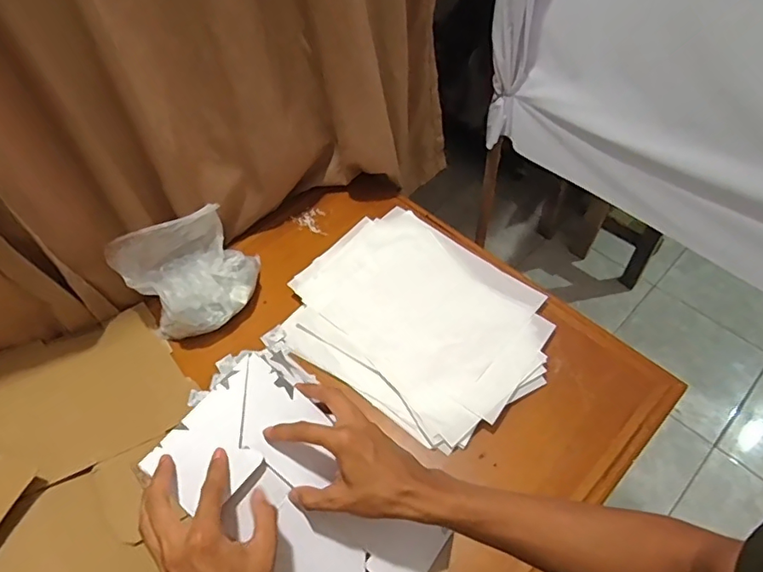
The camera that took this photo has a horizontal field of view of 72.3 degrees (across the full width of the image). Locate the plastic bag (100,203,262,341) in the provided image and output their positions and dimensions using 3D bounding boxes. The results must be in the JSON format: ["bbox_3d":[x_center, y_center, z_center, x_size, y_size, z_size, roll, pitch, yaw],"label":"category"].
[{"bbox_3d":[-0.317,-0.027,0.892,0.213,0.153,0.151,-34,59,-19],"label":"plastic bag"}]

